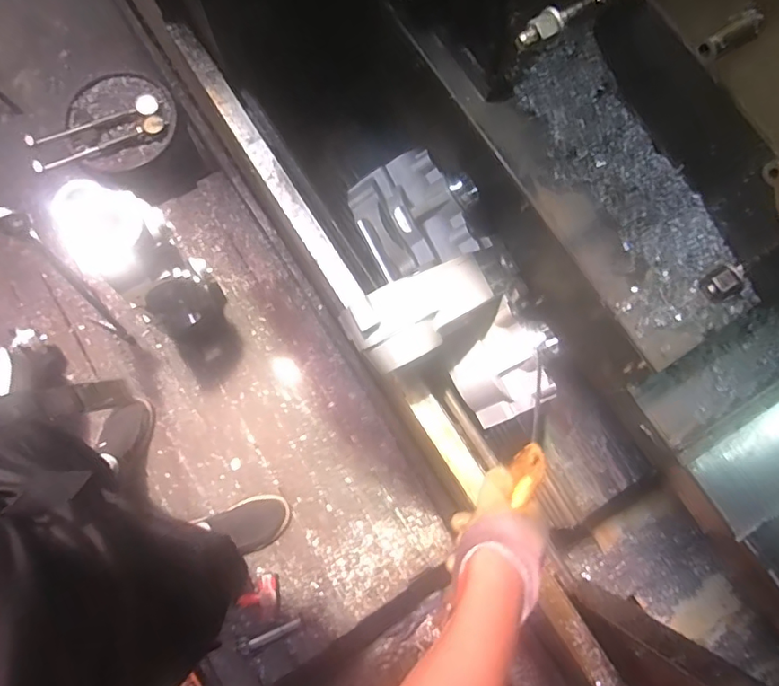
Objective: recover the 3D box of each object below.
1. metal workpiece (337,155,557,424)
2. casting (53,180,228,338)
[{"bbox_3d":[0.074,-0.090,0.850,0.296,0.163,0.451,-21,79,-5],"label":"metal workpiece"},{"bbox_3d":[-0.538,-0.171,1.246,0.245,0.407,0.169,41,80,8],"label":"casting"}]

